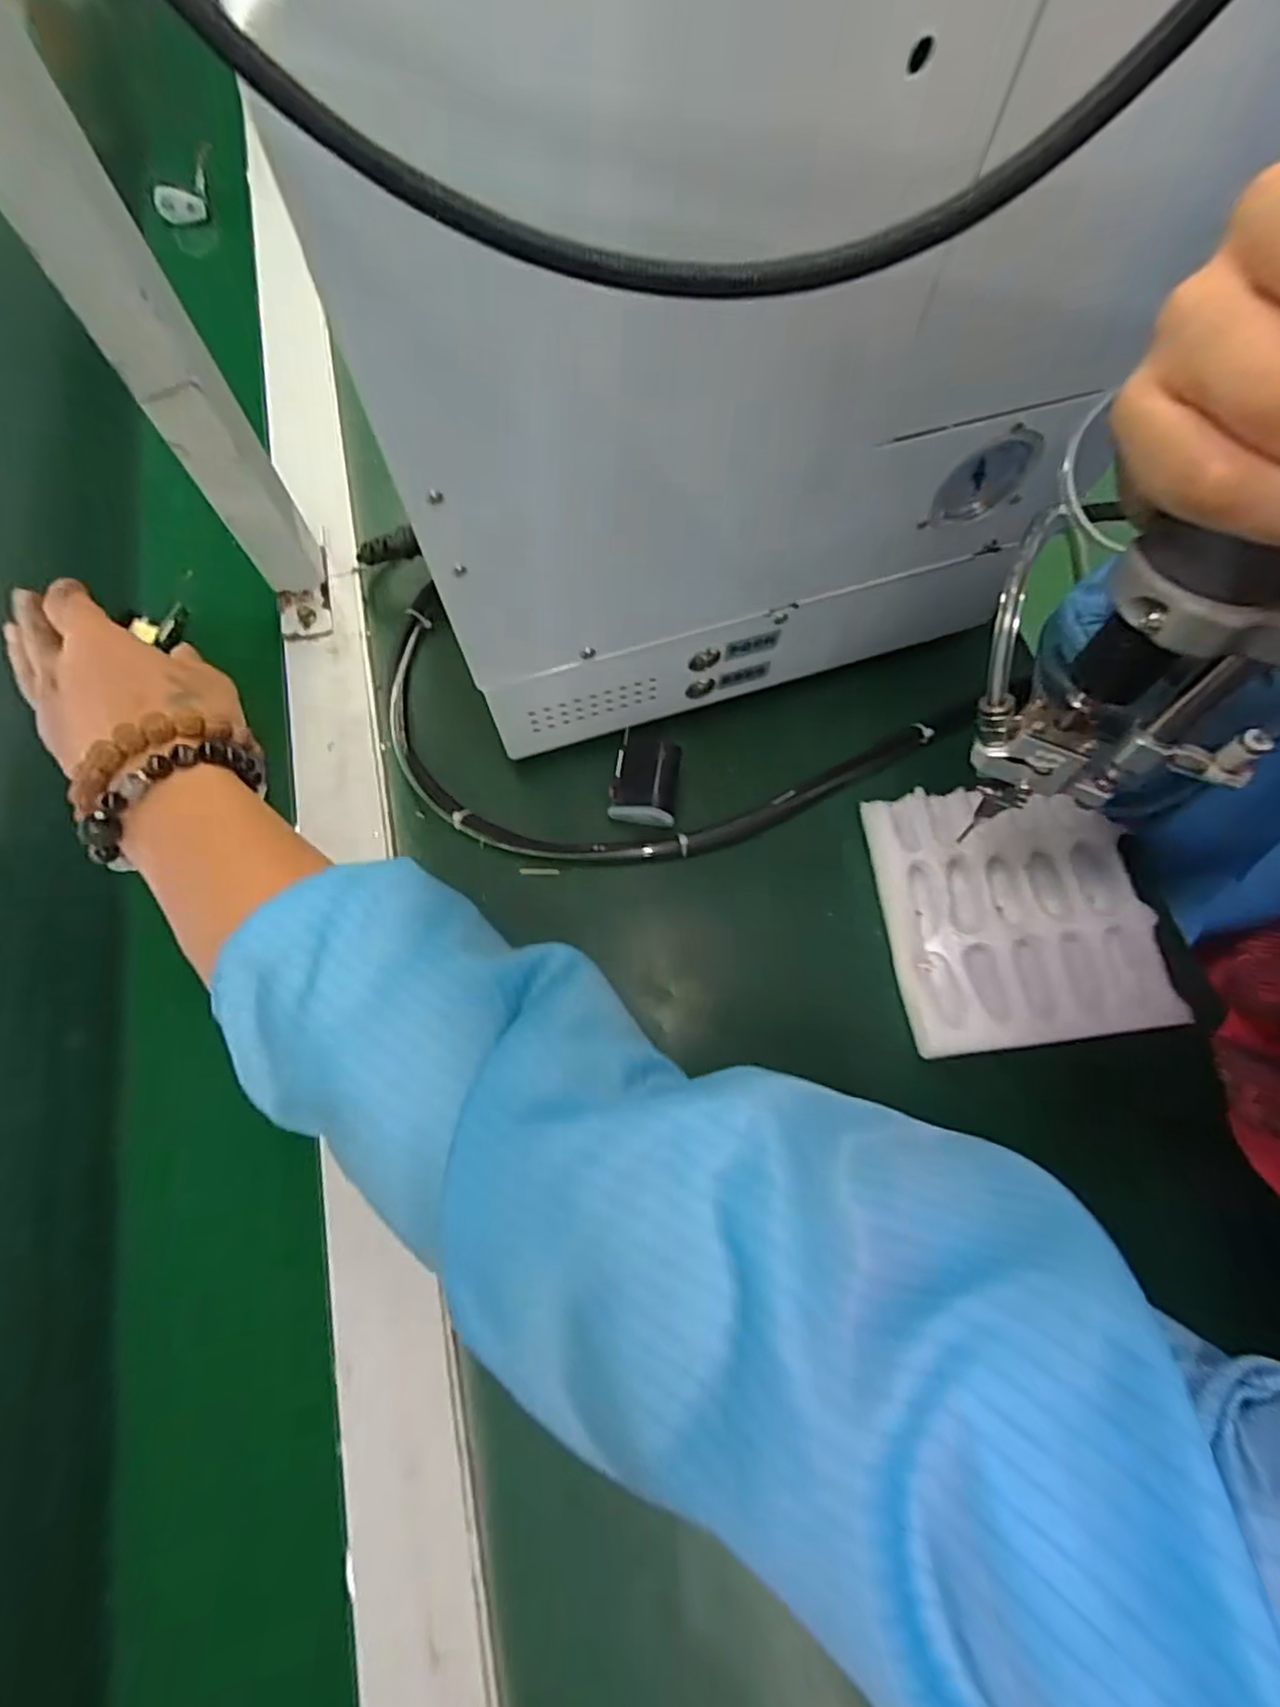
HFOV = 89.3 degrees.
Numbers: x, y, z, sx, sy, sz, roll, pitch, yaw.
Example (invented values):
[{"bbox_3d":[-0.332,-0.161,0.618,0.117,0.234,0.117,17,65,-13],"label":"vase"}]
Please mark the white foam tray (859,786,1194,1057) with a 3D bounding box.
[{"bbox_3d":[0.189,0.026,0.330,0.125,0.014,0.132,-5,68,-3],"label":"white foam tray"}]

